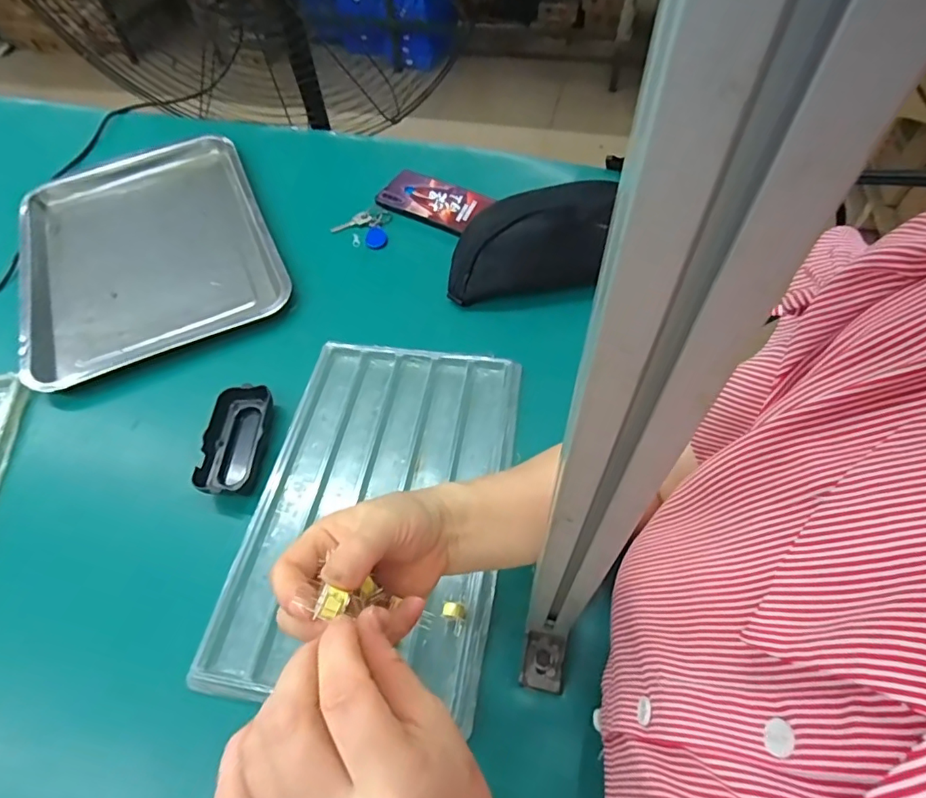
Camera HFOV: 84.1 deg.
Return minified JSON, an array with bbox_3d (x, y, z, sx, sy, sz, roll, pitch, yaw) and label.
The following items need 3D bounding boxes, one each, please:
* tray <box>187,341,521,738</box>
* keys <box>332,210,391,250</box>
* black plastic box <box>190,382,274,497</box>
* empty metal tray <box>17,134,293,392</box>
[{"bbox_3d":[-0.073,0.087,0.455,0.215,0.034,0.320,6,57,7],"label":"tray"},{"bbox_3d":[-0.120,-0.215,0.656,0.074,0.016,0.060,-30,60,-16],"label":"keys"},{"bbox_3d":[-0.216,0.038,0.487,0.049,0.027,0.108,-3,56,1],"label":"black plastic box"},{"bbox_3d":[-0.396,-0.193,0.648,0.292,0.034,0.372,-21,58,-11],"label":"empty metal tray"}]

